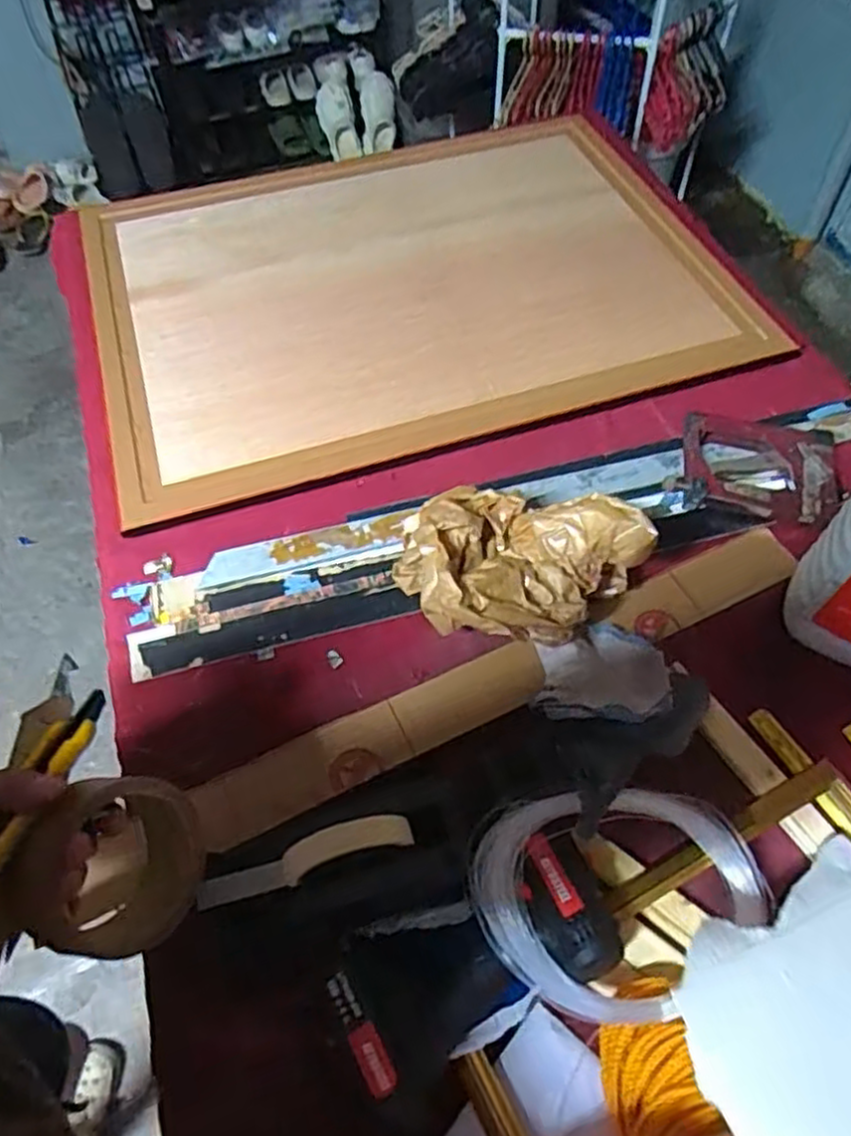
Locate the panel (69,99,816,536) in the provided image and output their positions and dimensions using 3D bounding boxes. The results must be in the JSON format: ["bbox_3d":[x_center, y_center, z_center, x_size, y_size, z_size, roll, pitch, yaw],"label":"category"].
[{"bbox_3d":[-0.032,-0.414,1.003,0.846,0.039,0.649,-17,59,-9],"label":"panel"}]

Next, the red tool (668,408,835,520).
[{"bbox_3d":[0.362,-0.114,0.793,0.170,0.024,0.130,10,59,8],"label":"red tool"}]

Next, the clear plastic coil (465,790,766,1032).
[{"bbox_3d":[0.140,0.236,0.513,0.211,0.025,0.150,-2,56,1],"label":"clear plastic coil"}]

